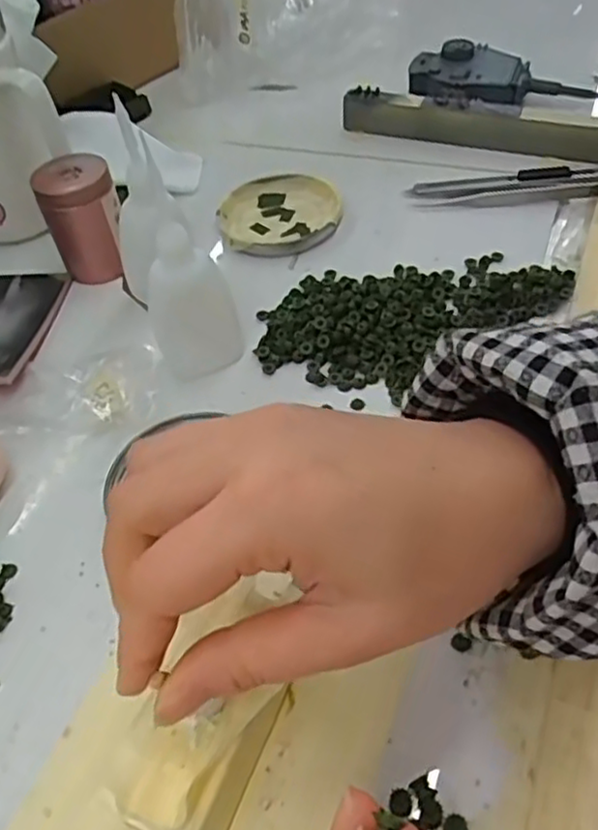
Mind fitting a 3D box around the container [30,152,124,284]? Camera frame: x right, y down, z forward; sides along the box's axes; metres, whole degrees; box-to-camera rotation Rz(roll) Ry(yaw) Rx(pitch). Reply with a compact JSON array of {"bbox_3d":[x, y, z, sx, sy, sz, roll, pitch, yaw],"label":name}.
[{"bbox_3d":[-0.130,-0.119,0.423,0.043,0.064,0.036,-19,50,-10],"label":"container"}]

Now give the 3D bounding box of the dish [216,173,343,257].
[{"bbox_3d":[-0.013,-0.133,0.460,0.078,0.008,0.081,-3,49,4],"label":"dish"}]

